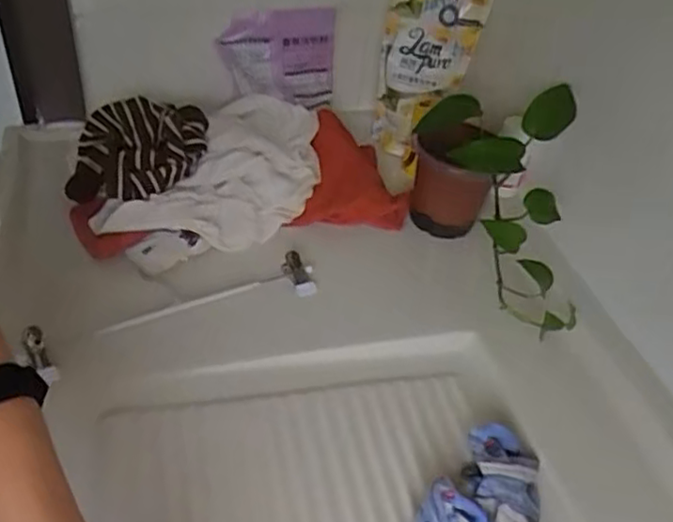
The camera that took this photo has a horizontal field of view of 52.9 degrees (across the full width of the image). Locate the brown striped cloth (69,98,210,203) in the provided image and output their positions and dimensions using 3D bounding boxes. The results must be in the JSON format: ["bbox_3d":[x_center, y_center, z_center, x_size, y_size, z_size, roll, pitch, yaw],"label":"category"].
[{"bbox_3d":[-0.235,-0.131,0.816,0.139,0.091,0.160,21,43,15],"label":"brown striped cloth"}]

